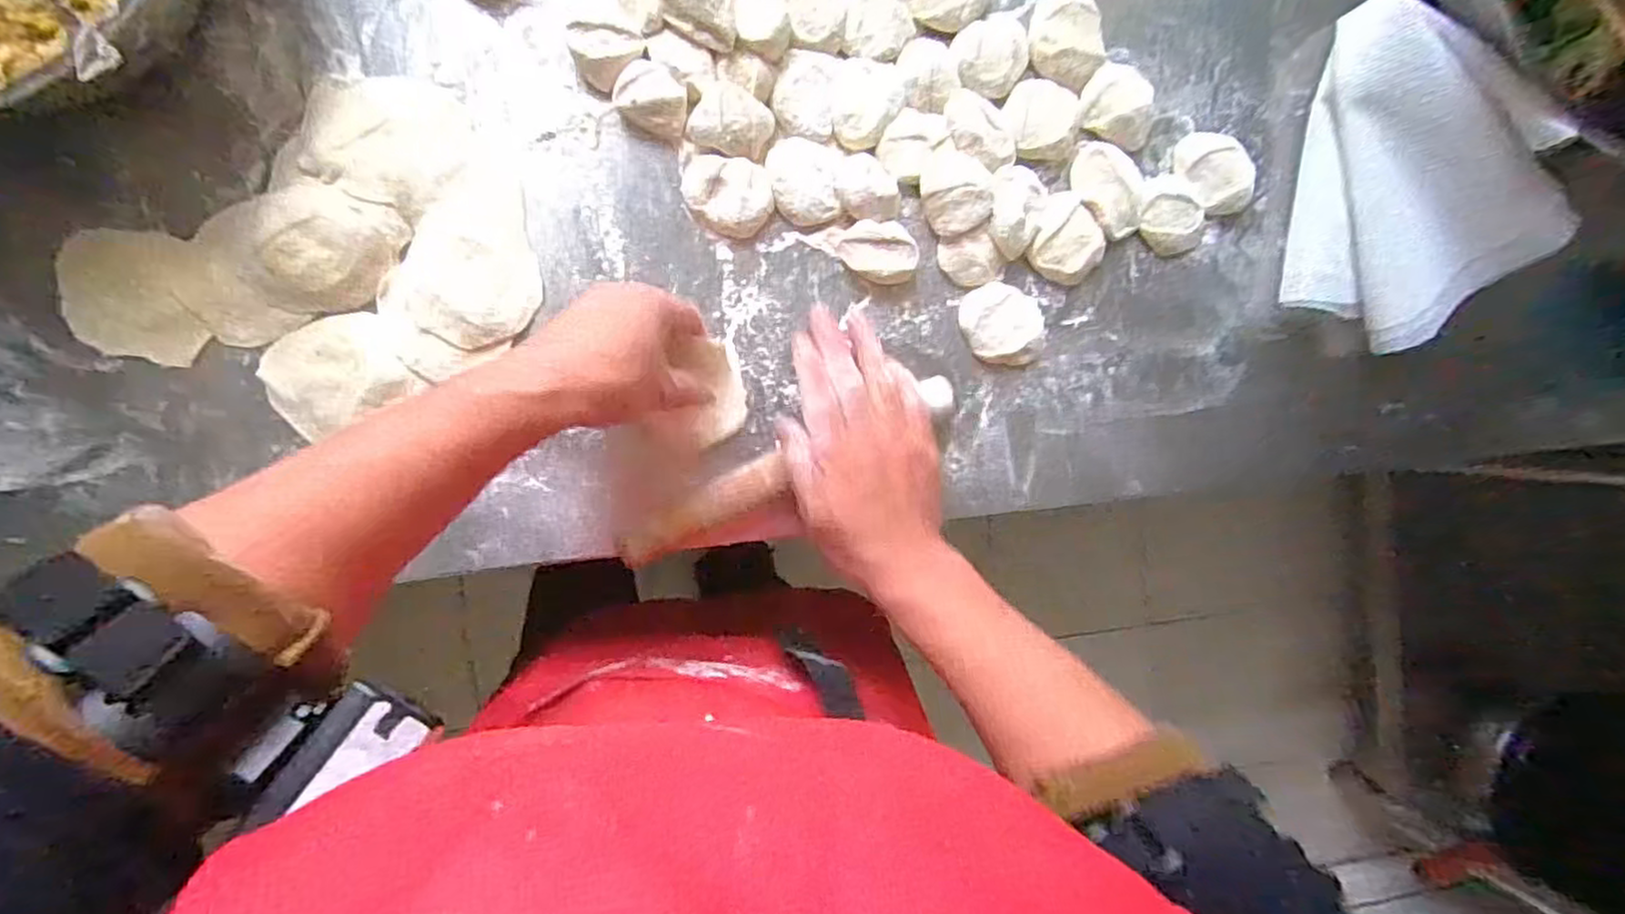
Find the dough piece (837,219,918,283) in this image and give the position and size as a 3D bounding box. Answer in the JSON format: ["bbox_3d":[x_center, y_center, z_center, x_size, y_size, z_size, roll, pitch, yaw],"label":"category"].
[{"bbox_3d":[0.040,-0.126,0.442,0.049,0.016,0.032,21,92,-8],"label":"dough piece"}]

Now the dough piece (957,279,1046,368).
[{"bbox_3d":[0.121,-0.083,0.453,0.054,0.017,0.050,-6,95,-6],"label":"dough piece"}]

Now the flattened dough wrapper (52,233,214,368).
[{"bbox_3d":[-0.374,-0.087,0.396,0.071,0.004,0.071,1,95,-7],"label":"flattened dough wrapper"}]

